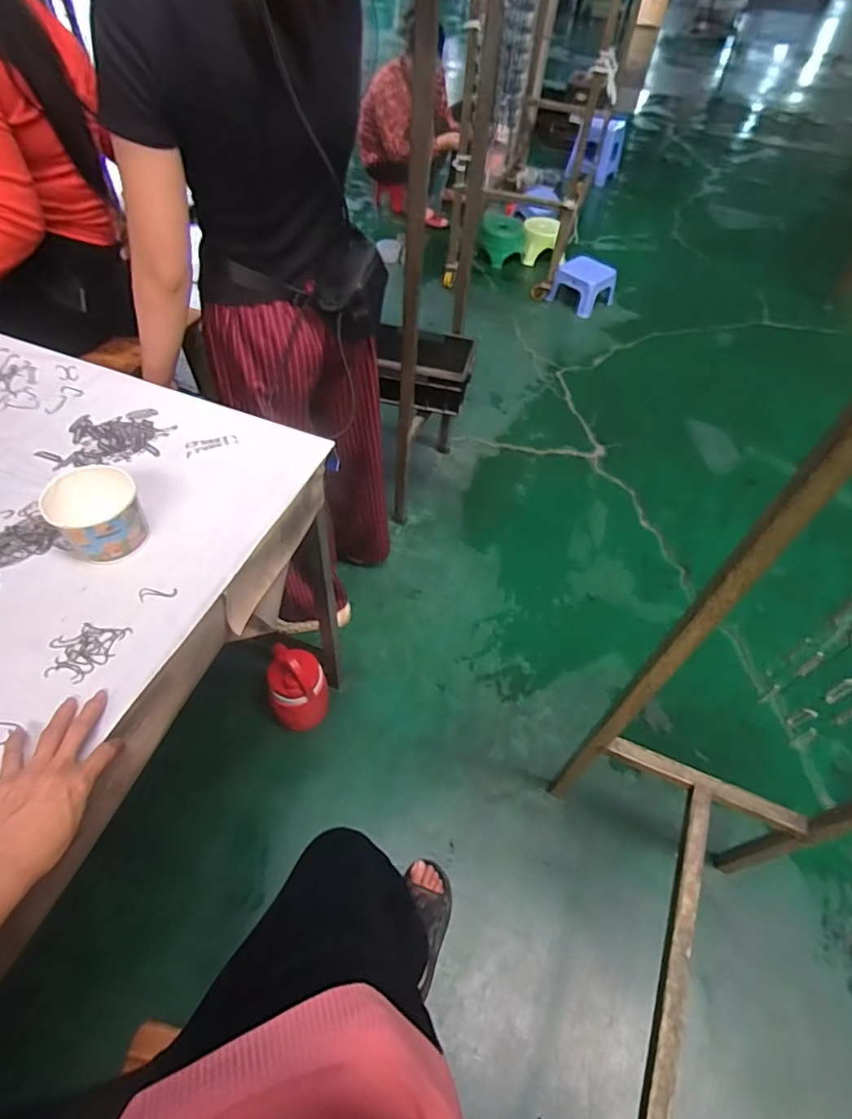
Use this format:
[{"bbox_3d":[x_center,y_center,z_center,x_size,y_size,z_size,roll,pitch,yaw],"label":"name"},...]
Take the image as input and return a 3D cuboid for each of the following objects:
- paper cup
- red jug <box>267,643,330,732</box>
[{"bbox_3d":[-0.364,-0.050,0.620,0.081,0.081,0.085,2,53,-2],"label":"paper cup"},{"bbox_3d":[-0.284,0.289,1.229,0.125,0.231,0.117,-17,56,-16],"label":"red jug"}]

